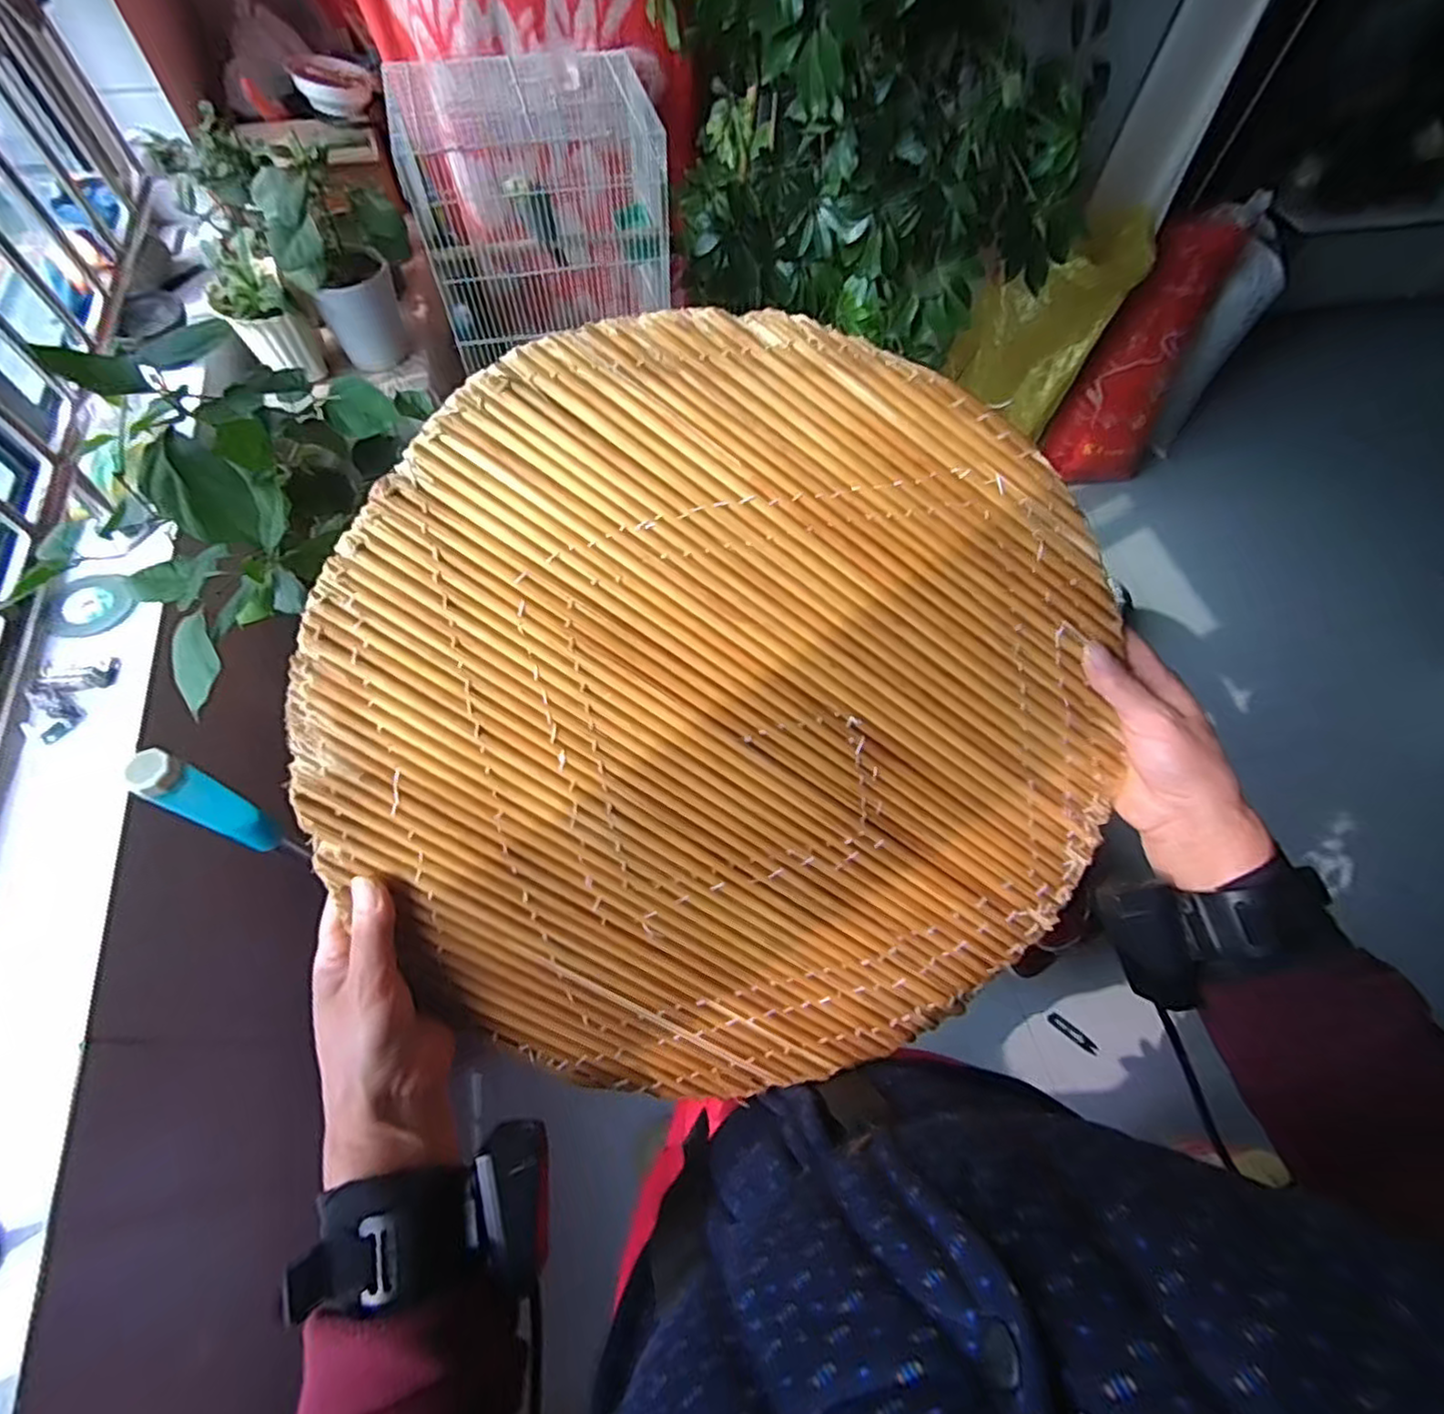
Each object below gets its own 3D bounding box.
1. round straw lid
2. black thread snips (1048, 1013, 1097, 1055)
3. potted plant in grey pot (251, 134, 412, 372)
[{"bbox_3d":[0.014,0.015,0.371,0.418,0.018,0.429,-1,98,-8],"label":"round straw lid"},{"bbox_3d":[0.687,0.639,1.282,0.095,0.006,0.025,36,82,24],"label":"black thread snips"},{"bbox_3d":[-0.638,-0.760,1.121,0.199,0.296,0.160,-27,64,-14],"label":"potted plant in grey pot"}]

